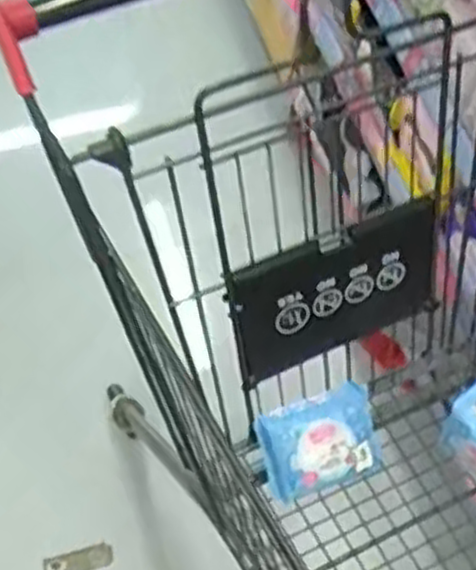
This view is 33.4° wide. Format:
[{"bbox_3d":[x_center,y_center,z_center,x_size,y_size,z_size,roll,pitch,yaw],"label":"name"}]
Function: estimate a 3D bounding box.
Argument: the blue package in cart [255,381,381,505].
[{"bbox_3d":[0.094,0.175,0.893,0.131,0.077,0.094,-19,66,-12],"label":"blue package in cart"}]

